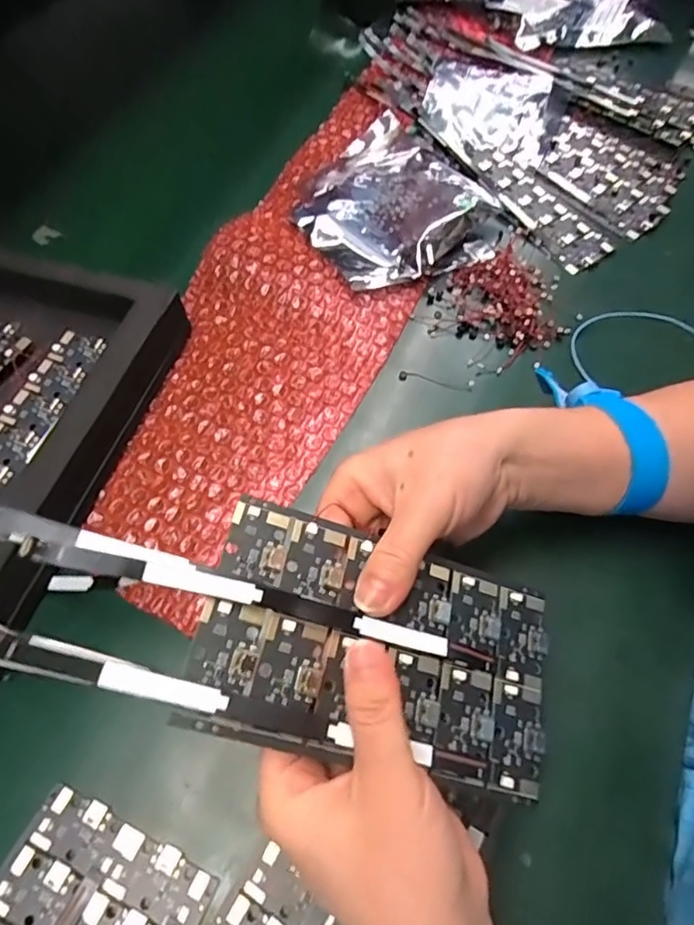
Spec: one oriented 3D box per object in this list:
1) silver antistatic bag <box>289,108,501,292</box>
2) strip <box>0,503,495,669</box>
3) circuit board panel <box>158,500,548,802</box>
[{"bbox_3d":[0.032,-0.177,0.378,0.124,0.027,0.130,-31,66,-15],"label":"silver antistatic bag"},{"bbox_3d":[-0.048,0.041,0.184,0.216,0.018,0.014,18,60,-11],"label":"strip"},{"bbox_3d":[0.015,0.065,0.196,0.129,0.007,0.075,21,60,-13],"label":"circuit board panel"}]

